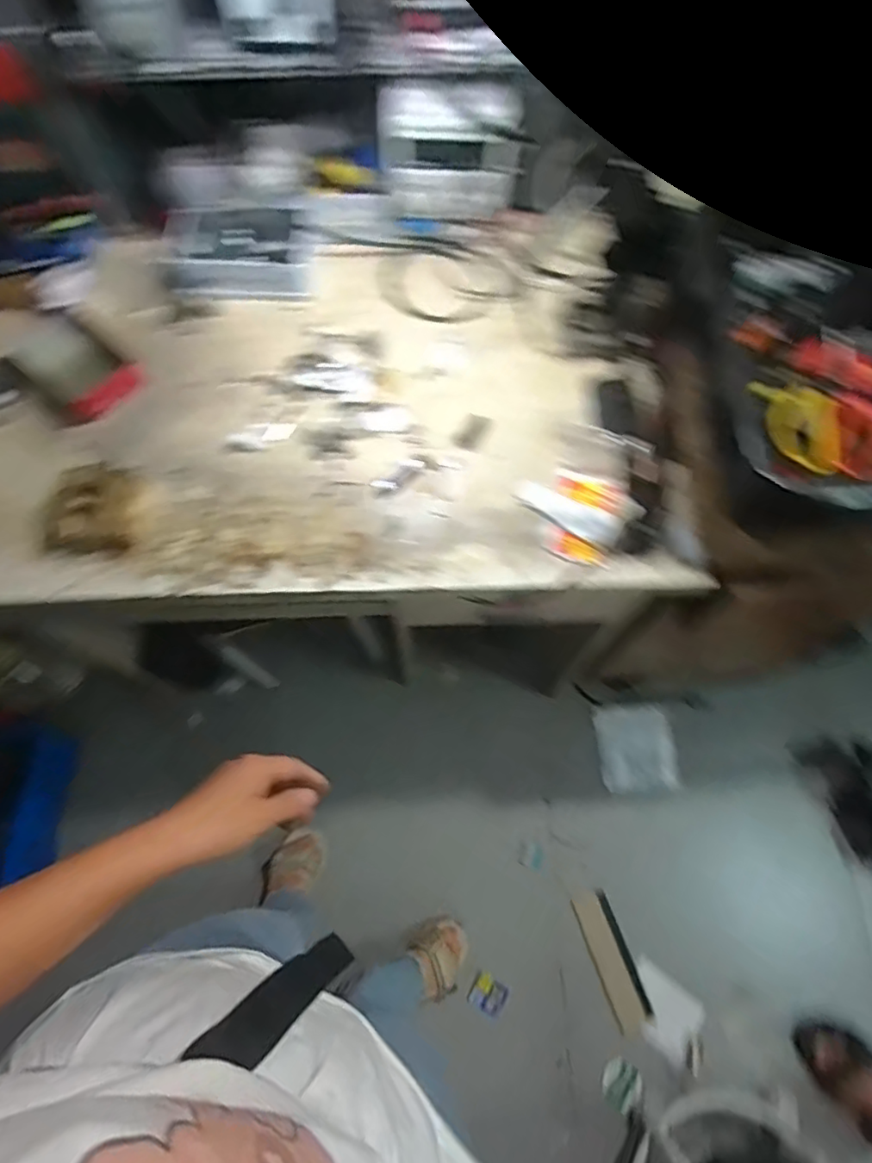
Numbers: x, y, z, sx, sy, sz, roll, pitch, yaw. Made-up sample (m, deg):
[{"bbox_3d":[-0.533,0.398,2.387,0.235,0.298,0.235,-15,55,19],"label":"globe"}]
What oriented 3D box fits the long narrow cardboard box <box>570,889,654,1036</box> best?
[{"bbox_3d":[0.331,0.708,1.105,0.071,0.017,0.221,-17,69,-6],"label":"long narrow cardboard box"}]

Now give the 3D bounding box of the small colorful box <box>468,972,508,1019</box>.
[{"bbox_3d":[0.097,0.767,1.093,0.066,0.006,0.056,28,71,11],"label":"small colorful box"}]

